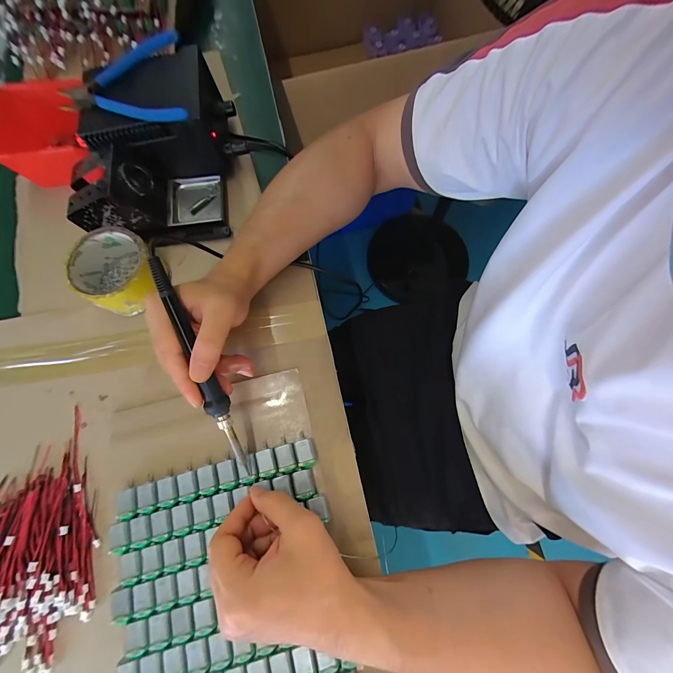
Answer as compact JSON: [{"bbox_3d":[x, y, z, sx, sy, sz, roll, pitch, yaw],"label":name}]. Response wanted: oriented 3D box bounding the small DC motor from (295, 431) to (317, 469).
[{"bbox_3d":[-0.031,0.115,0.301,0.018,0.015,0.033,-12,74,-3],"label":"small DC motor"}]

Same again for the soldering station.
[{"bbox_3d":[-0.212,-0.224,0.349,0.166,0.089,0.202,4,75,1],"label":"soldering station"}]

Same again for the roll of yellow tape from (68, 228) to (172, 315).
[{"bbox_3d":[-0.243,-0.072,0.332,0.090,0.044,0.083,41,78,10],"label":"roll of yellow tape"}]

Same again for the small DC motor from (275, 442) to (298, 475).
[{"bbox_3d":[-0.050,0.123,0.299,0.019,0.014,0.027,-15,74,-3],"label":"small DC motor"}]

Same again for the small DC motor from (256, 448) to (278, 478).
[{"bbox_3d":[-0.070,0.127,0.299,0.018,0.014,0.026,-15,74,-4],"label":"small DC motor"}]

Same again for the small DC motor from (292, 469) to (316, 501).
[{"bbox_3d":[-0.033,0.146,0.294,0.020,0.015,0.025,-17,74,-4],"label":"small DC motor"}]

